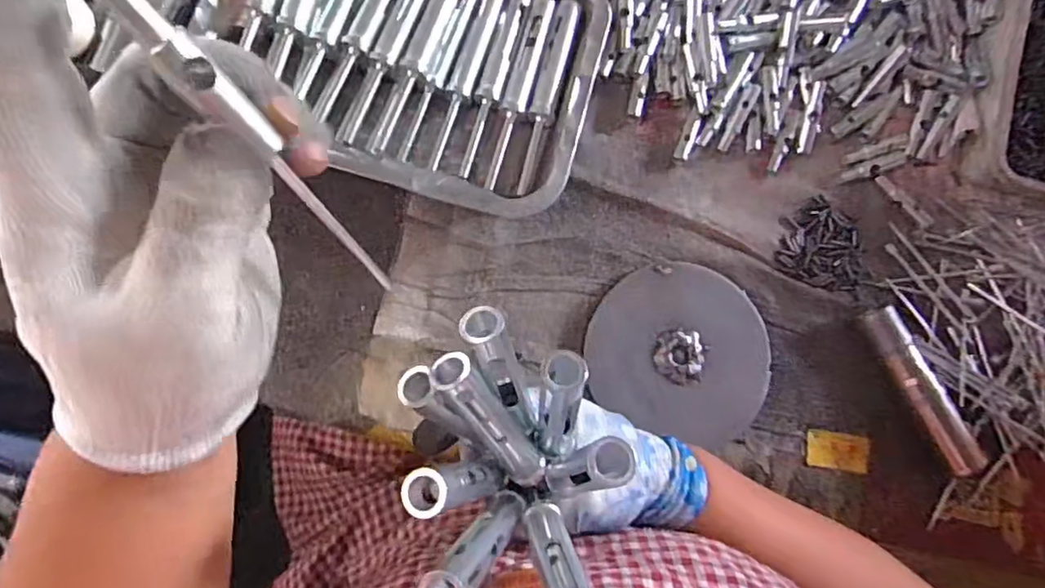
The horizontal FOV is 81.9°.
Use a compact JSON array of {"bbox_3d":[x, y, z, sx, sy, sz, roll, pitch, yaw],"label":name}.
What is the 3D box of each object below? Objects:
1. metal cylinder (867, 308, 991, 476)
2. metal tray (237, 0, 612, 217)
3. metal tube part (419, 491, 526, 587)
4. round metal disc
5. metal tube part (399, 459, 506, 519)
[{"bbox_3d":[0.279,0.067,0.417,0.026,0.016,0.124,-28,89,-9],"label":"metal cylinder"},{"bbox_3d":[-0.062,-0.167,0.400,0.226,0.034,0.201,15,83,-6],"label":"metal tray"},{"bbox_3d":[-0.017,0.104,0.254,0.016,0.087,0.016,-23,88,18],"label":"metal tube part"},{"bbox_3d":[0.109,0.038,0.412,0.128,0.012,0.113,19,83,-5],"label":"round metal disc"},{"bbox_3d":[-0.025,0.083,0.263,0.017,0.085,0.018,-4,76,18],"label":"metal tube part"}]

